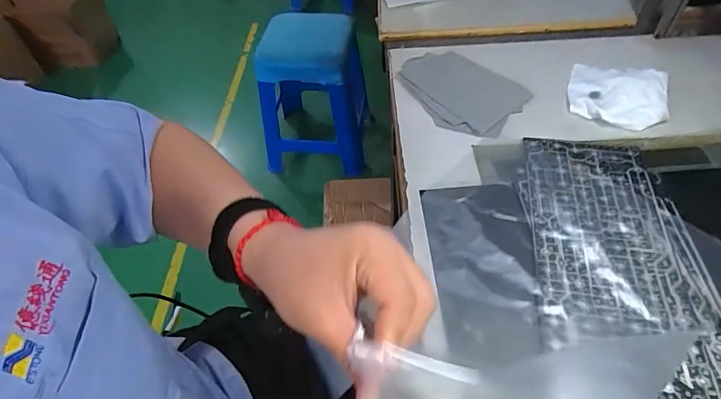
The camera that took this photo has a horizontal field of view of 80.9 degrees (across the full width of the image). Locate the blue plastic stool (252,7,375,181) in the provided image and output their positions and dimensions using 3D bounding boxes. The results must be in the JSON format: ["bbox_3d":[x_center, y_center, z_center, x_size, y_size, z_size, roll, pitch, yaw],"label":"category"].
[{"bbox_3d":[-0.161,-0.328,1.428,0.331,0.502,0.278,1,52,5],"label":"blue plastic stool"}]

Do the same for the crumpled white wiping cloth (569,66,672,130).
[{"bbox_3d":[0.310,-0.130,0.508,0.105,0.015,0.103,18,54,16],"label":"crumpled white wiping cloth"}]

